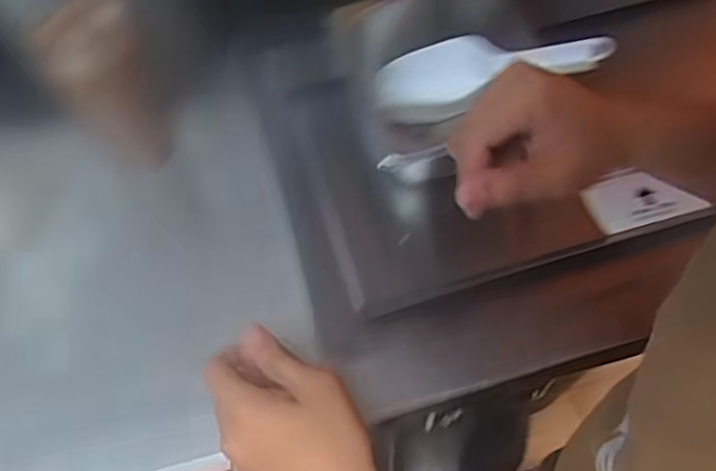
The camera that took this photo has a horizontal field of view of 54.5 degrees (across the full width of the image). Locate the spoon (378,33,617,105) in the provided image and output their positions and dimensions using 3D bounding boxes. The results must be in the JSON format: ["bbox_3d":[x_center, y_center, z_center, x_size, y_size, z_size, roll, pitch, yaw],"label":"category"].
[{"bbox_3d":[0.113,-0.146,0.609,0.217,0.044,0.041,1,54,40],"label":"spoon"}]

